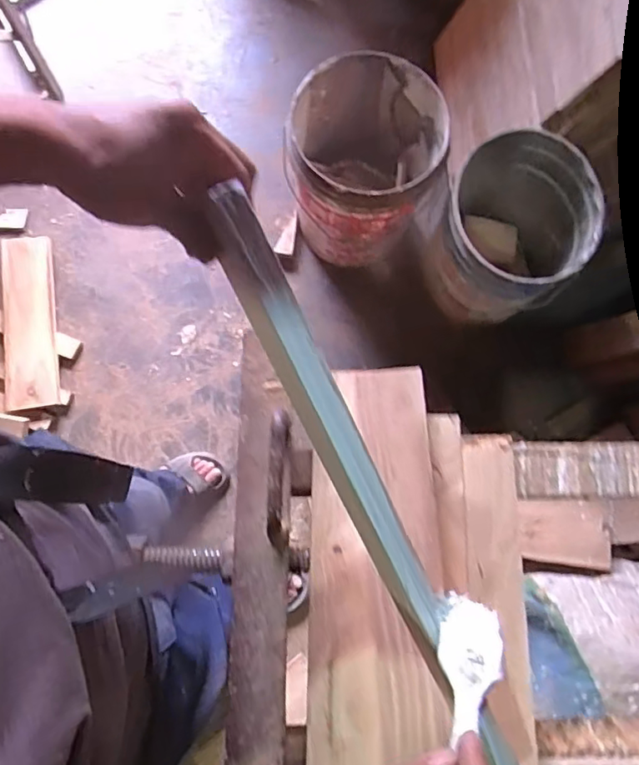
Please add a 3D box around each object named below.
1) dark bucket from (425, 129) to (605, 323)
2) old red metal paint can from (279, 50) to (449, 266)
[{"bbox_3d":[0.393,-0.305,1.169,0.270,0.301,0.302,22,80,3],"label":"dark bucket"},{"bbox_3d":[0.084,-0.449,1.178,0.287,0.333,0.289,0,80,-1],"label":"old red metal paint can"}]

